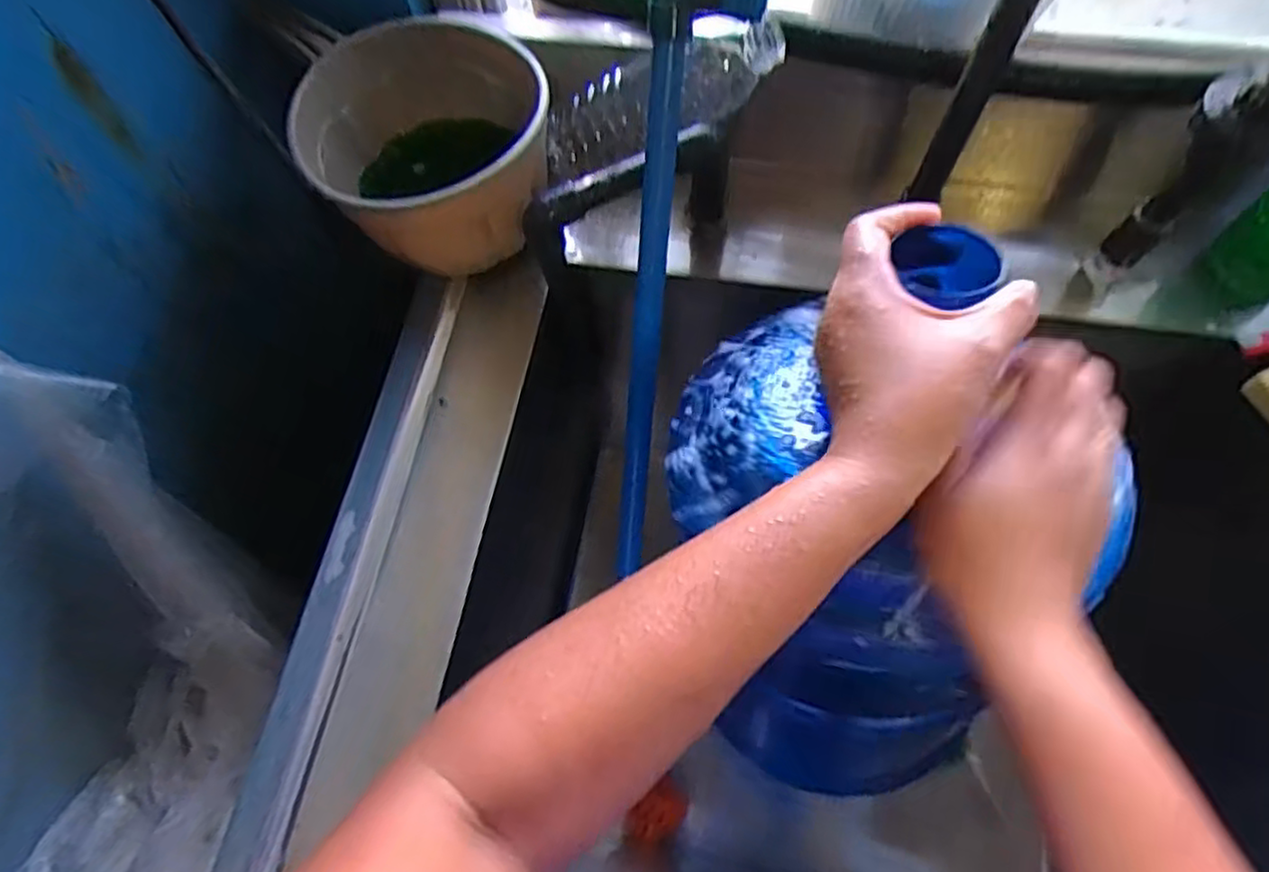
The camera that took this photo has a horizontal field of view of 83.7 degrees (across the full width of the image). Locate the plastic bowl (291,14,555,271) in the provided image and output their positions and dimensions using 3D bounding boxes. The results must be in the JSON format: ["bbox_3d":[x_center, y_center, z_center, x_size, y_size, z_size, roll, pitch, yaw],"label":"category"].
[{"bbox_3d":[-0.144,-0.201,0.521,0.166,0.115,0.165,-1,66,2],"label":"plastic bowl"}]

